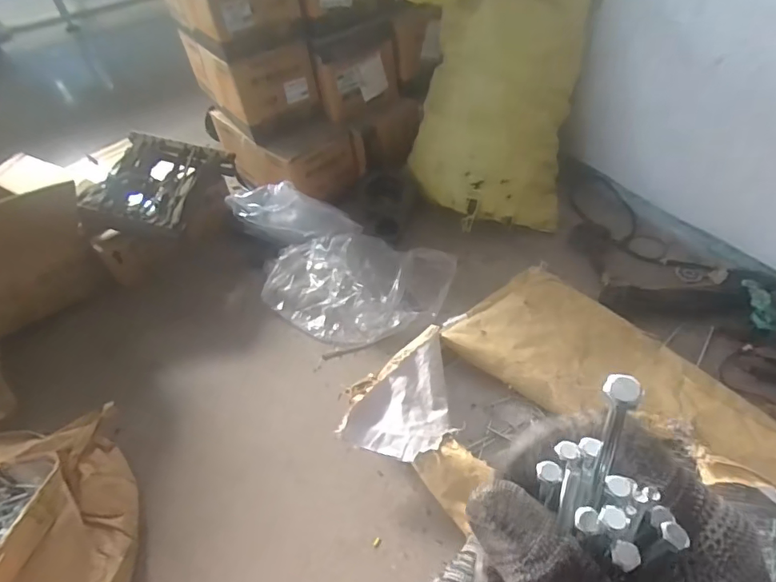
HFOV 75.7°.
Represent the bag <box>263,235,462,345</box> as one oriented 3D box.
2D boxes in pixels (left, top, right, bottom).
[{"bbox_3d":[-0.071,-0.012,1.129,0.418,0.077,0.281,4,48,11],"label":"bag"}]

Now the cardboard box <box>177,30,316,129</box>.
[{"bbox_3d":[-0.347,-0.560,1.244,0.187,0.154,0.341,-31,51,-20],"label":"cardboard box"}]

